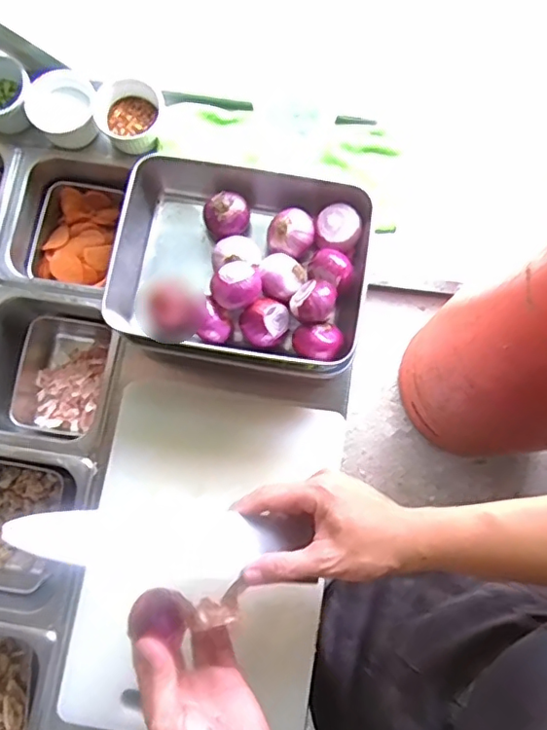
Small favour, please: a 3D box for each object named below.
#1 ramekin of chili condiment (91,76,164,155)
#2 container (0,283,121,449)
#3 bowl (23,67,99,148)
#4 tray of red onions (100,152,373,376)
[{"bbox_3d":[-0.172,-0.295,0.680,0.074,0.036,0.076,0,80,-1],"label":"ramekin of chili condiment"},{"bbox_3d":[-0.261,0.011,0.682,0.159,0.099,0.172,9,80,1],"label":"container"},{"bbox_3d":[-0.248,-0.302,0.673,0.077,0.048,0.077,3,78,-13],"label":"bowl"},{"bbox_3d":[-0.034,-0.103,0.605,0.253,0.093,0.213,8,80,1],"label":"tray of red onions"}]

